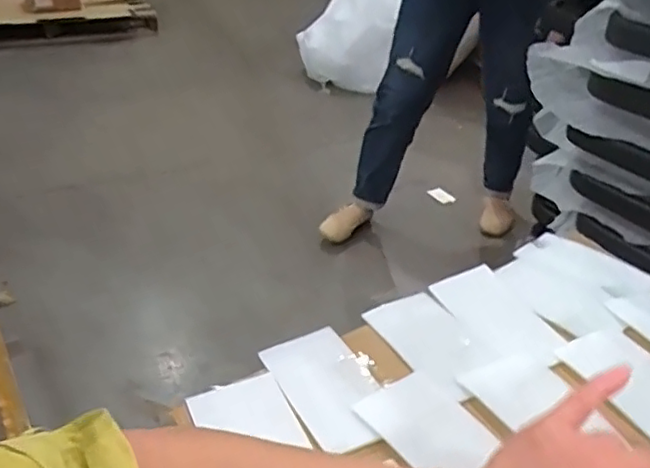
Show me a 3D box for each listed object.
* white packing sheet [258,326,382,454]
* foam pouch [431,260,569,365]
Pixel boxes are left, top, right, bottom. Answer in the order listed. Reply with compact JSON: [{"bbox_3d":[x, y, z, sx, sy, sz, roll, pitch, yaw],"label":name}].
[{"bbox_3d":[0.001,0.133,0.554,0.077,0.013,0.139,-15,35,-23],"label":"white packing sheet"},{"bbox_3d":[0.173,0.080,0.642,0.088,0.010,0.147,-13,35,-22],"label":"foam pouch"}]

